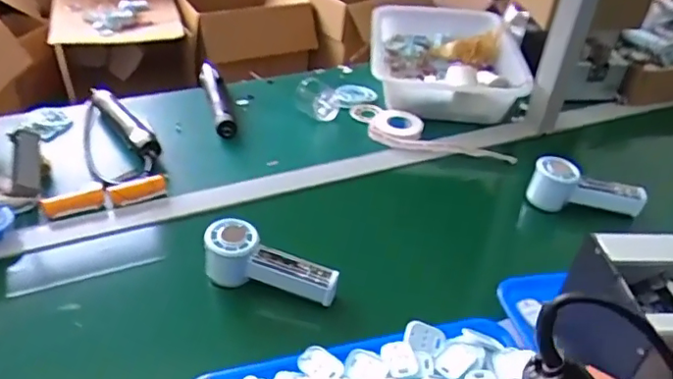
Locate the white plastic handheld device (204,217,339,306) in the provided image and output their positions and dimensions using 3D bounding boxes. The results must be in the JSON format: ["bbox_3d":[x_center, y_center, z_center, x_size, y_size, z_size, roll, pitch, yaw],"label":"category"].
[{"bbox_3d":[-0.078,0.090,0.660,0.156,0.063,0.042,20,35,-1],"label":"white plastic handheld device"}]

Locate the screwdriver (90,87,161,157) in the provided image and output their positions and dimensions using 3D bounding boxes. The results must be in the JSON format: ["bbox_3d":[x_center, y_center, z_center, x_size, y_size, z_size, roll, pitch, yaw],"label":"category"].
[{"bbox_3d":[-0.329,-0.105,0.876,0.032,0.035,0.216,-22,42,-33],"label":"screwdriver"}]

